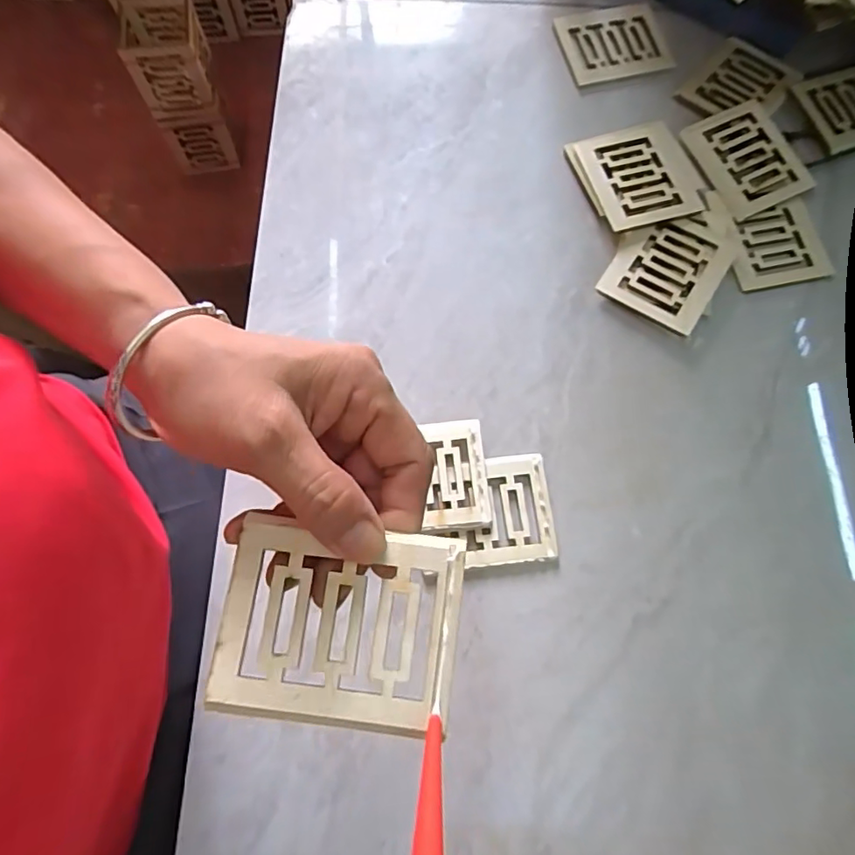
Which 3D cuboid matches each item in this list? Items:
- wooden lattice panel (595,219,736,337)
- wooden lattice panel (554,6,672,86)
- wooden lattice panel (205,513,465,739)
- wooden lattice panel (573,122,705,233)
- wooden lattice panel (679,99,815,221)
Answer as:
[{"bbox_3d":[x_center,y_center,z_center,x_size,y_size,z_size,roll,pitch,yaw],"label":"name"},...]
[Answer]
[{"bbox_3d":[0.162,-0.107,0.377,0.068,0.008,0.075,31,78,8],"label":"wooden lattice panel"},{"bbox_3d":[0.146,-0.301,0.434,0.079,0.004,0.067,-13,75,-3],"label":"wooden lattice panel"},{"bbox_3d":[-0.030,0.068,0.192,0.080,0.005,0.064,7,75,2],"label":"wooden lattice panel"},{"bbox_3d":[0.150,-0.179,0.395,0.071,0.010,0.080,-15,75,-3],"label":"wooden lattice panel"},{"bbox_3d":[0.230,-0.194,0.400,0.066,0.008,0.080,-23,76,-6],"label":"wooden lattice panel"}]

